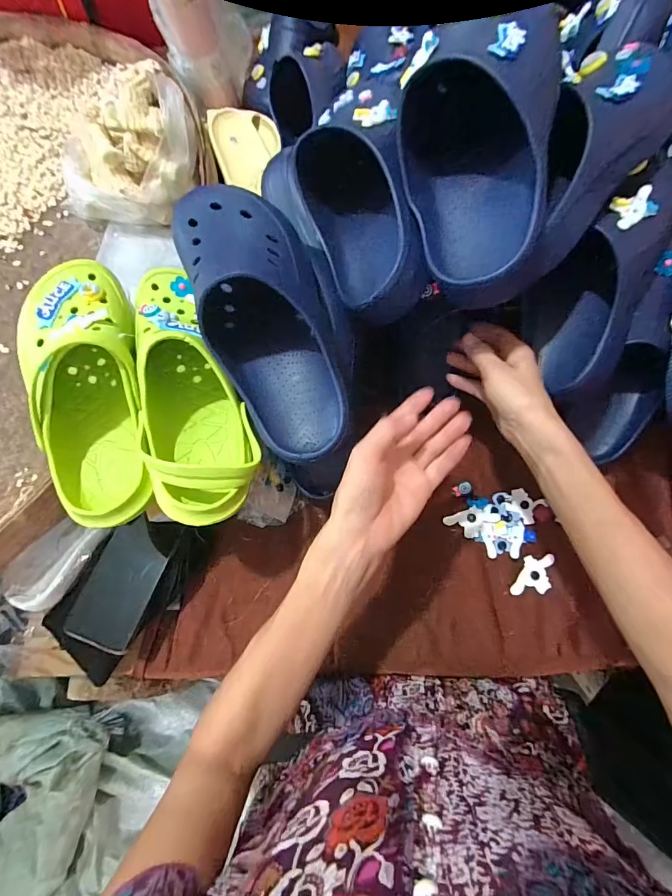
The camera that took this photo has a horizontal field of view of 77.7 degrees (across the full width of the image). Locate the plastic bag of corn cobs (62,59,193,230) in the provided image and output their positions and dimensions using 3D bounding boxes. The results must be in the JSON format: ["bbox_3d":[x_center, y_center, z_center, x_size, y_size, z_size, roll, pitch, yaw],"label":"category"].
[{"bbox_3d":[-0.306,-0.430,0.596,0.206,0.104,0.183,17,75,10],"label":"plastic bag of corn cobs"}]

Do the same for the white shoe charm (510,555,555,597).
[{"bbox_3d":[0.228,0.147,0.481,0.039,0.004,0.053,12,74,17],"label":"white shoe charm"}]

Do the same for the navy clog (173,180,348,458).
[{"bbox_3d":[-0.062,-0.126,0.372,0.117,0.083,0.285,-21,87,-6],"label":"navy clog"}]

